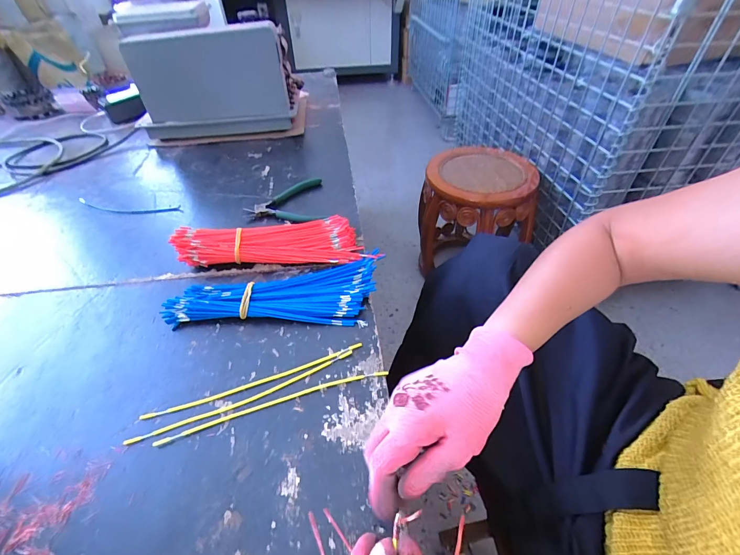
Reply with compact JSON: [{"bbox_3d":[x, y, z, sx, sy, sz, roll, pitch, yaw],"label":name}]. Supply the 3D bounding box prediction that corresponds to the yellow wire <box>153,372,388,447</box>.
[{"bbox_3d":[-0.093,0.125,0.348,0.227,0.004,0.012,-13,46,-10],"label":"yellow wire"}]

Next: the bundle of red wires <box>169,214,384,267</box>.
[{"bbox_3d":[-0.135,-0.048,0.492,0.260,0.044,0.068,-5,45,-3],"label":"bundle of red wires"}]

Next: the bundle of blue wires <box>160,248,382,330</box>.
[{"bbox_3d":[-0.119,0.015,0.446,0.255,0.022,0.108,-3,45,0],"label":"bundle of blue wires"}]

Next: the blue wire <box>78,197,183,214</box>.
[{"bbox_3d":[-0.431,-0.122,0.614,0.211,0.008,0.035,5,46,8],"label":"blue wire"}]

